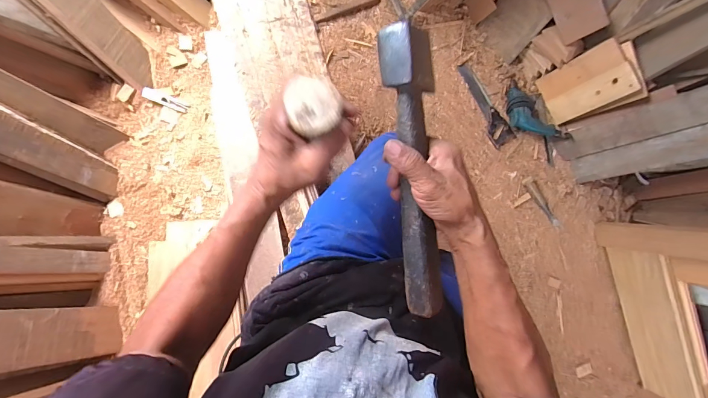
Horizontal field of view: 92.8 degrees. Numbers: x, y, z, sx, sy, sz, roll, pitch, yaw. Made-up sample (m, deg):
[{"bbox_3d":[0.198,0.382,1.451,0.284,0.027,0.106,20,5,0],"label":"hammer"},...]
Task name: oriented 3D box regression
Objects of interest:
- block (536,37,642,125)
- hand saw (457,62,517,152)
[{"bbox_3d":[0.845,-0.420,1.237,0.019,0.269,0.196,-18,84,-37],"label":"block"},{"bbox_3d":[0.499,-0.363,1.310,0.091,0.041,0.348,-35,95,-3],"label":"hand saw"}]

